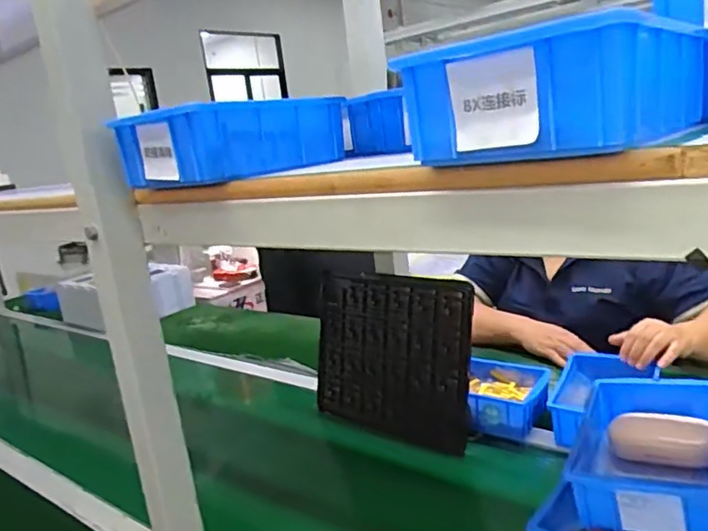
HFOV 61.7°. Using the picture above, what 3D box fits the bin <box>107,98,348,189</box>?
[{"bbox_3d":[-0.106,-0.120,0.564,0.111,0.060,0.188,4,17,44],"label":"bin"}]

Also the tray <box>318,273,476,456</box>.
[{"bbox_3d":[0.054,0.145,0.945,0.289,0.255,0.018,5,7,40],"label":"tray"}]

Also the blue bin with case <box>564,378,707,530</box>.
[{"bbox_3d":[0.302,0.191,0.599,0.132,0.072,0.193,-1,14,29],"label":"blue bin with case"}]

